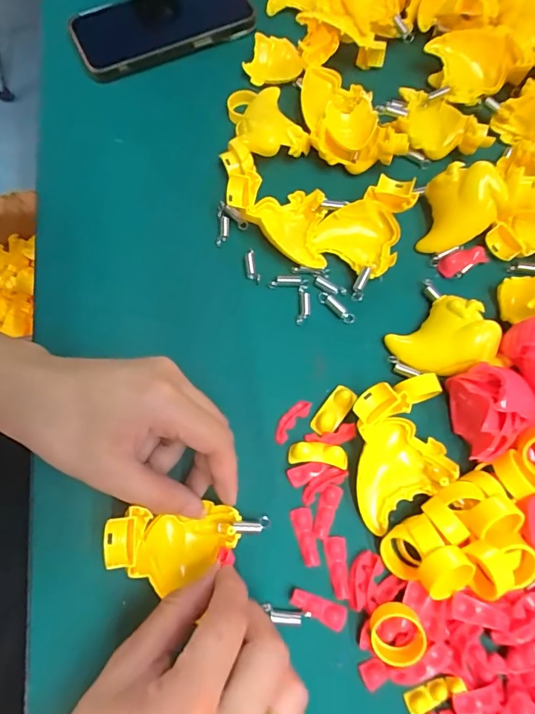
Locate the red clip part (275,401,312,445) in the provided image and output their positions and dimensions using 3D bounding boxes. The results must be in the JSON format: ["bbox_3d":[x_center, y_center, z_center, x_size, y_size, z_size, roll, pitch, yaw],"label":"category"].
[{"bbox_3d":[0.014,0.037,0.269,0.011,0.005,0.029,37,74,13],"label":"red clip part"}]

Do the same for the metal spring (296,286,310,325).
[{"bbox_3d":[0.024,-0.034,0.296,0.008,0.008,0.025,4,71,4],"label":"metal spring"}]

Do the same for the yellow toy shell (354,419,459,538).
[{"bbox_3d":[0.068,0.058,0.247,0.057,0.023,0.049,-33,73,-11],"label":"yellow toy shell"}]

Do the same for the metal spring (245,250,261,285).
[{"bbox_3d":[-0.011,-0.060,0.306,0.008,0.006,0.024,-14,71,-3],"label":"metal spring"}]

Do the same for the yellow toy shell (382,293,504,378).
[{"bbox_3d":[0.104,-0.011,0.275,0.056,0.023,0.048,-17,70,-6],"label":"yellow toy shell"}]

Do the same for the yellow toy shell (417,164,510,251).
[{"bbox_3d":[0.126,-0.095,0.296,0.043,0.033,0.047,10,70,4],"label":"yellow toy shell"}]

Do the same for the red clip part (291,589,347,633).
[{"bbox_3d":[0.026,0.129,0.234,0.030,0.005,0.012,20,71,8],"label":"red clip part"}]

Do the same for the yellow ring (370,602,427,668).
[{"bbox_3d":[0.063,0.134,0.223,0.026,0.012,0.027,-5,85,26],"label":"yellow ring"}]

